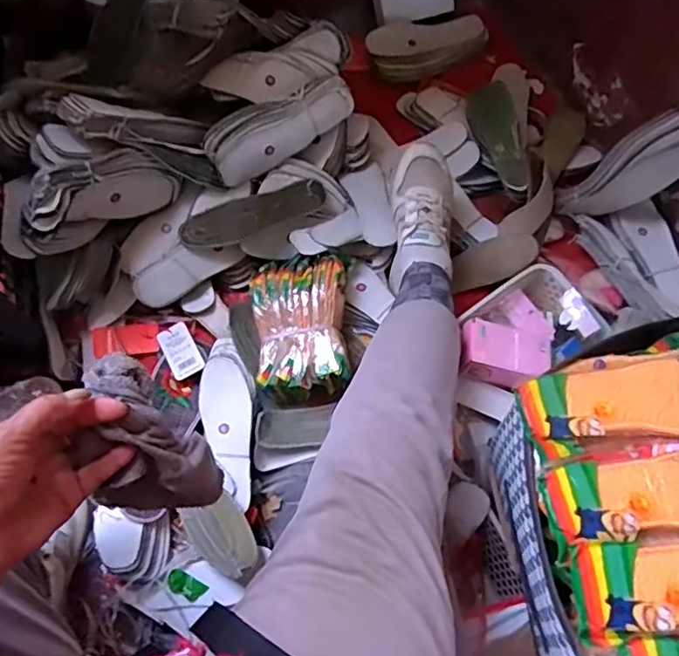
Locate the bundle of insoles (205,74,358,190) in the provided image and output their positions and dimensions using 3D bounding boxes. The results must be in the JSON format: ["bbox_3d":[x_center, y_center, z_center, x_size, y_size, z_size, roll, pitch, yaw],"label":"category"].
[{"bbox_3d":[-0.094,-0.309,0.897,0.238,0.077,0.083,-29,72,-13],"label":"bundle of insoles"}]

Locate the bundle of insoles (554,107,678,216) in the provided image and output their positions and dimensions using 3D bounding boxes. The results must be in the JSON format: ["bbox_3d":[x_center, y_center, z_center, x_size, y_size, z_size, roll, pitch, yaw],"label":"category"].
[{"bbox_3d":[0.444,-0.240,0.879,0.065,0.232,0.082,2,62,-40],"label":"bundle of insoles"}]

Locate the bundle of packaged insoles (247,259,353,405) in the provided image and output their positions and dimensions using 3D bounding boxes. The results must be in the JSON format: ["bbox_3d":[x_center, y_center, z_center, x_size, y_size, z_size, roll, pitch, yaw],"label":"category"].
[{"bbox_3d":[-0.057,0.000,0.821,0.137,0.069,0.195,-1,68,-3],"label":"bundle of packaged insoles"}]

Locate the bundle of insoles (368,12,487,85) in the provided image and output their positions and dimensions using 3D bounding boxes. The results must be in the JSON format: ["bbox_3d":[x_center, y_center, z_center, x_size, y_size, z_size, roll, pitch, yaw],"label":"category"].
[{"bbox_3d":[0.166,-0.539,1.106,0.220,0.072,0.083,-18,70,-10],"label":"bundle of insoles"}]

